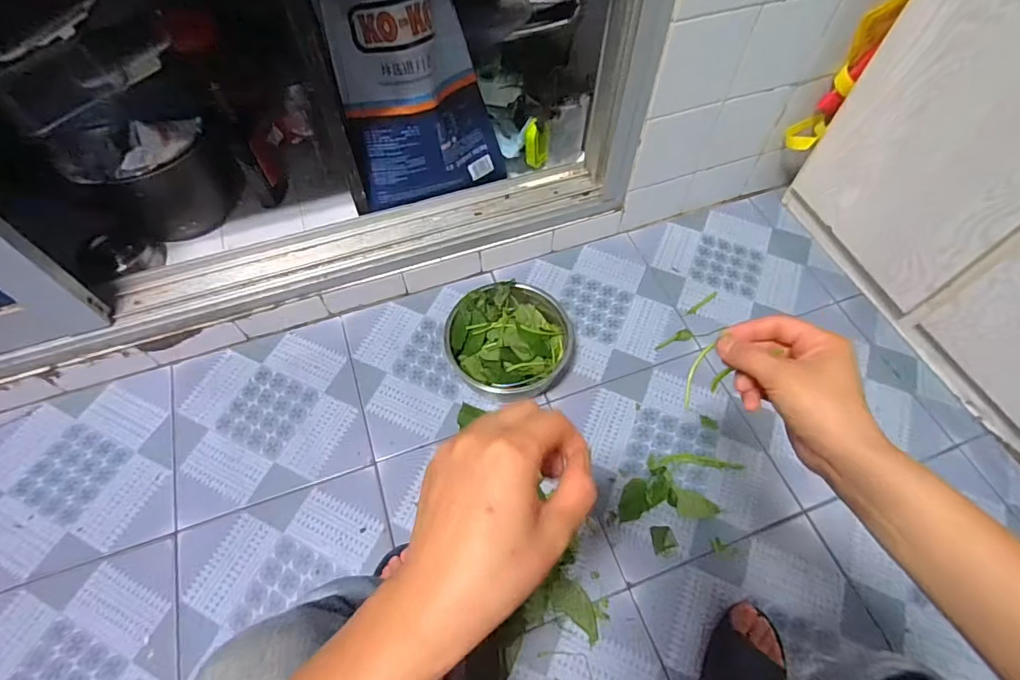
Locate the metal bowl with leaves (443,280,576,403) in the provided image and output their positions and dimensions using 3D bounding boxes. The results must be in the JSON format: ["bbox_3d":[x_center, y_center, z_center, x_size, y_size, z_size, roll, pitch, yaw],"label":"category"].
[{"bbox_3d":[0.000,0.002,0.844,0.207,0.072,0.194,1,61,-1],"label":"metal bowl with leaves"}]

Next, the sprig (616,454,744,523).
[{"bbox_3d":[0.260,0.221,0.750,0.184,0.032,0.096,-1,61,-2],"label":"sprig"}]

